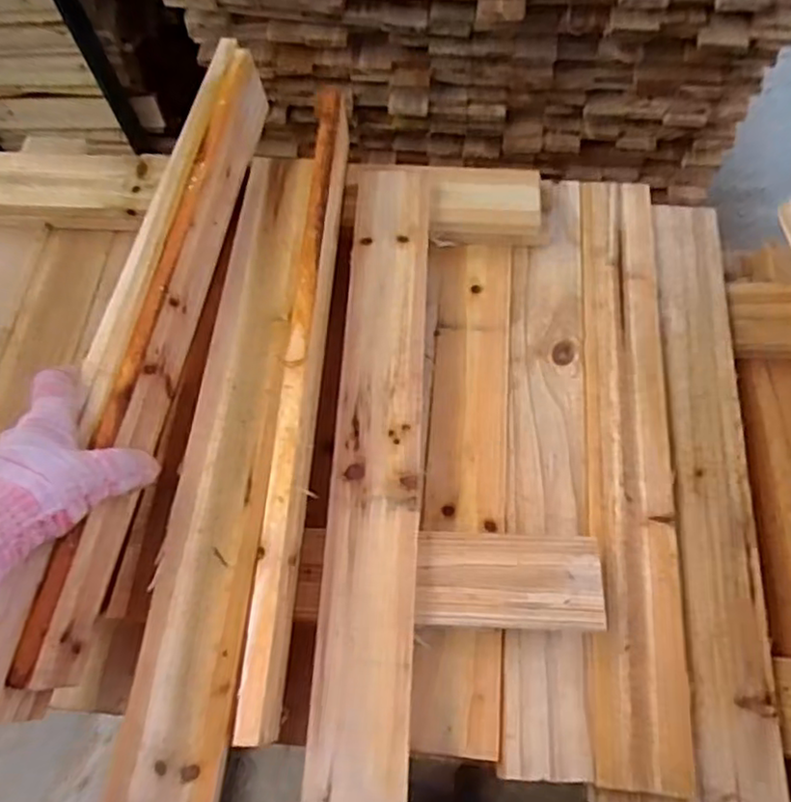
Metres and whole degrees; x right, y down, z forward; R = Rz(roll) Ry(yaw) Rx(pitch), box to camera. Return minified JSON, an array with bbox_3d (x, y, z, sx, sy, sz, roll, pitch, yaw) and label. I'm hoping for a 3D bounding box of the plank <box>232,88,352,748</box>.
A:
[{"bbox_3d":[-0.066,-0.027,0.483,0.017,0.067,0.494,3,66,3],"label":"plank"}]

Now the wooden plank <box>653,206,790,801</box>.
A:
[{"bbox_3d":[0.249,0.048,0.519,0.058,0.012,0.489,4,66,4],"label":"wooden plank"}]

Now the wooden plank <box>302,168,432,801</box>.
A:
[{"bbox_3d":[-0.010,0.023,0.482,0.064,0.015,0.472,3,67,1],"label":"wooden plank"}]

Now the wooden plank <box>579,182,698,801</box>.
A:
[{"bbox_3d":[0.184,0.028,0.518,0.064,0.011,0.493,4,66,4],"label":"wooden plank"}]

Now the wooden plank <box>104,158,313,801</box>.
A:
[{"bbox_3d":[-0.113,0.021,0.465,0.062,0.012,0.480,4,66,4],"label":"wooden plank"}]

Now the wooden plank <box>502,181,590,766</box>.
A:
[{"bbox_3d":[0.122,0.025,0.522,0.061,0.009,0.484,4,66,4],"label":"wooden plank"}]

